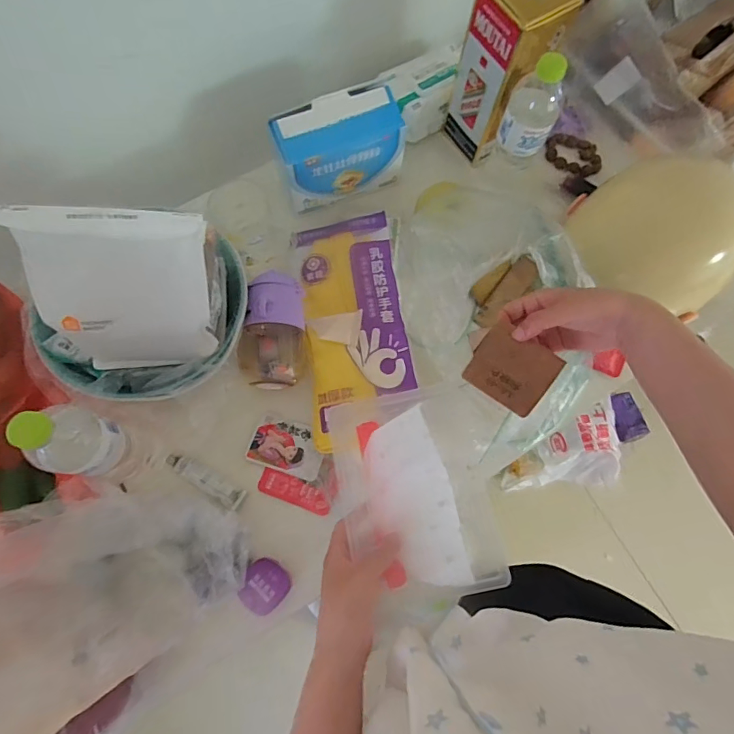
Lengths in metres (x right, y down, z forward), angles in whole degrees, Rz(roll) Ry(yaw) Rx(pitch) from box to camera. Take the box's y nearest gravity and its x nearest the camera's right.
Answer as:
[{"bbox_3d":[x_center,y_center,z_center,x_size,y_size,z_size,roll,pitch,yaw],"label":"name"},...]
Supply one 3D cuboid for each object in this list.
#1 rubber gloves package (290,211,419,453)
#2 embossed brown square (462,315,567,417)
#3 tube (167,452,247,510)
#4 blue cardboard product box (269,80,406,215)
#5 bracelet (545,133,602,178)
[{"bbox_3d":[-0.017,-0.058,0.625,0.135,0.024,0.298,-9,74,-4],"label":"rubber gloves package"},{"bbox_3d":[0.139,0.002,0.446,0.074,0.008,0.068,37,103,17],"label":"embossed brown square"},{"bbox_3d":[-0.207,0.145,0.599,0.109,0.014,0.026,27,75,7],"label":"tube"},{"bbox_3d":[-0.039,-0.307,0.662,0.188,0.120,0.071,-22,75,-7],"label":"blue cardboard product box"},{"bbox_3d":[0.330,-0.337,0.745,0.088,0.014,0.070,14,74,3],"label":"bracelet"}]

